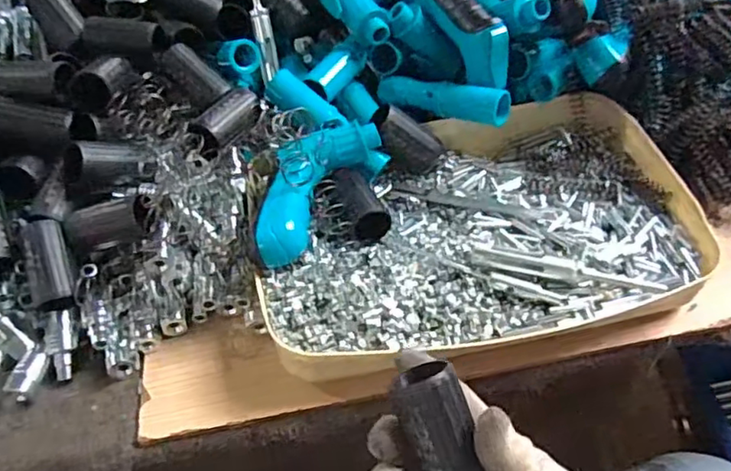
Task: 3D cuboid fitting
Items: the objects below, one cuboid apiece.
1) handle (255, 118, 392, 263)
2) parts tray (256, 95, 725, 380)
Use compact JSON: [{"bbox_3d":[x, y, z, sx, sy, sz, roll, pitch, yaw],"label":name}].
[{"bbox_3d":[-0.041,-0.041,0.456,0.050,0.046,0.143,23,54,22],"label":"handle"},{"bbox_3d":[0.082,-0.011,0.473,0.331,0.046,0.229,-11,49,-6],"label":"parts tray"}]

